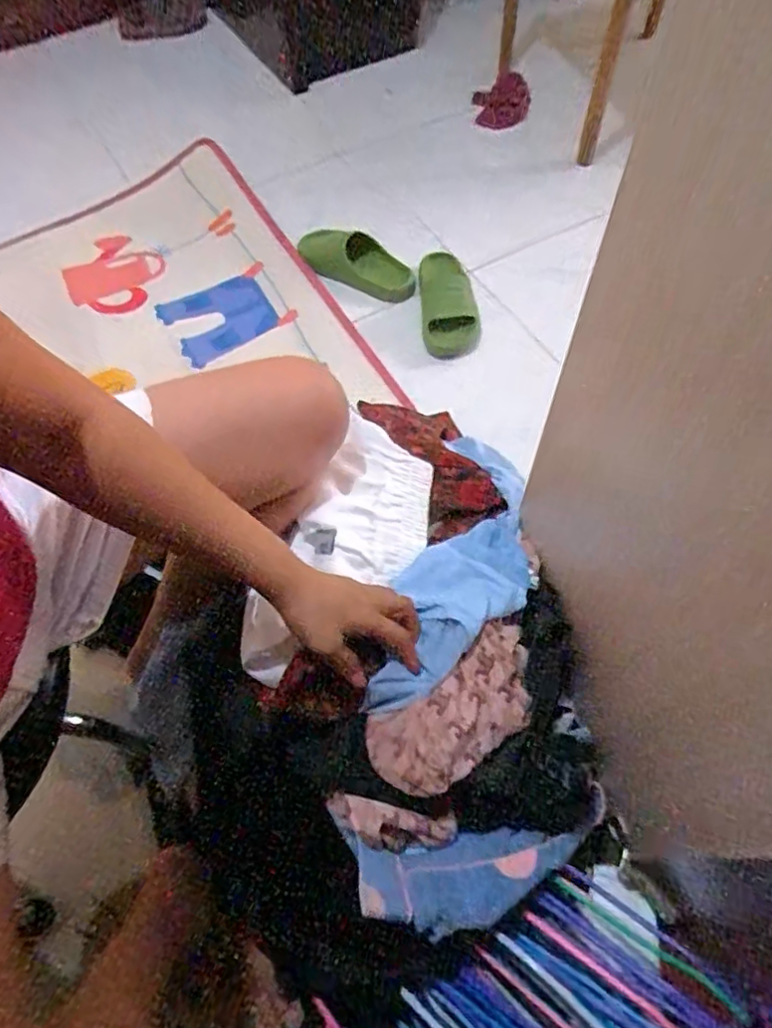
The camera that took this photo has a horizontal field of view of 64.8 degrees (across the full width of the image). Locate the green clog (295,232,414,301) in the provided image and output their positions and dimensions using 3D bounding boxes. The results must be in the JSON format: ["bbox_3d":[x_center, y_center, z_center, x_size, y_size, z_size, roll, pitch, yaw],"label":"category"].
[{"bbox_3d":[-0.060,-0.502,1.169,0.259,0.073,0.089,31,66,18],"label":"green clog"}]

